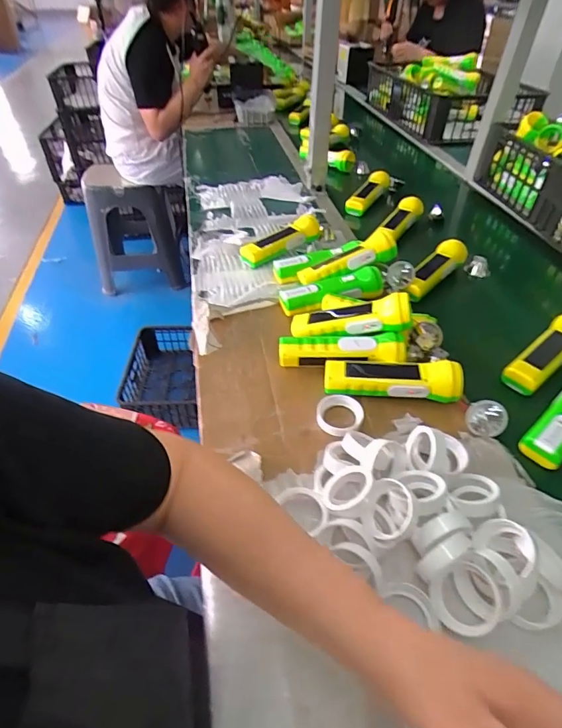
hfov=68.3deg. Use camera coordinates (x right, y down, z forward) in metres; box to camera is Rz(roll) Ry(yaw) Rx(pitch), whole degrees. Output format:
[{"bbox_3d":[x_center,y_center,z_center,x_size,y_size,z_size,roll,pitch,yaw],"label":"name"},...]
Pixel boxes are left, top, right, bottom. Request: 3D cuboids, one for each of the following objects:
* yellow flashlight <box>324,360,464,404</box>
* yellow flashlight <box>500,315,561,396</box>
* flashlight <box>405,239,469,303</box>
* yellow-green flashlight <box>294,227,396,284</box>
[{"bbox_3d":[0.139,0.017,0.524,0.164,0.038,0.045,3,45,8],"label":"yellow flashlight"},{"bbox_3d":[0.376,-0.023,0.565,0.186,0.045,0.048,-32,50,-25],"label":"yellow flashlight"},{"bbox_3d":[0.273,-0.167,0.723,0.046,0.058,0.151,33,53,28],"label":"flashlight"},{"bbox_3d":[0.106,-0.170,0.683,0.159,0.037,0.053,-21,45,3],"label":"yellow-green flashlight"}]

